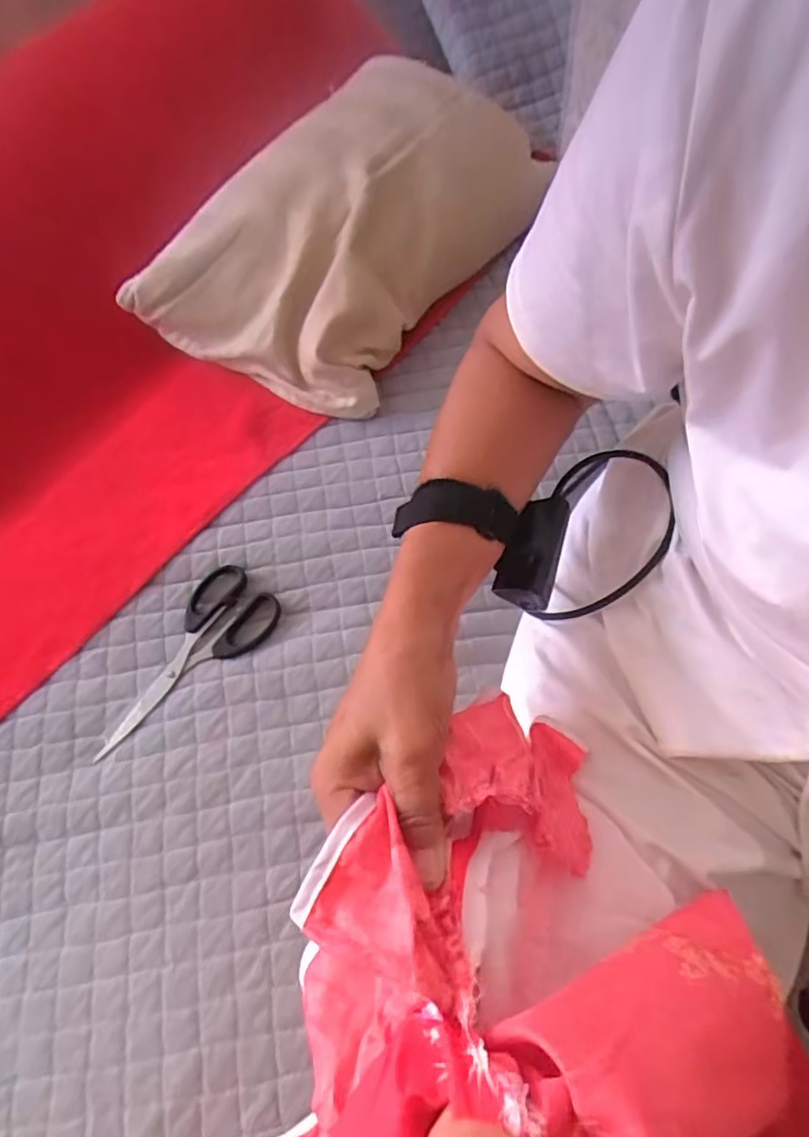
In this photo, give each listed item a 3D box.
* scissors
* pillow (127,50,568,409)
[{"bbox_3d":[-0.167,0.071,0.454,0.067,0.005,0.162,35,73,20],"label":"scissors"},{"bbox_3d":[-0.037,-0.343,0.568,0.220,0.069,0.419,29,72,19],"label":"pillow"}]

